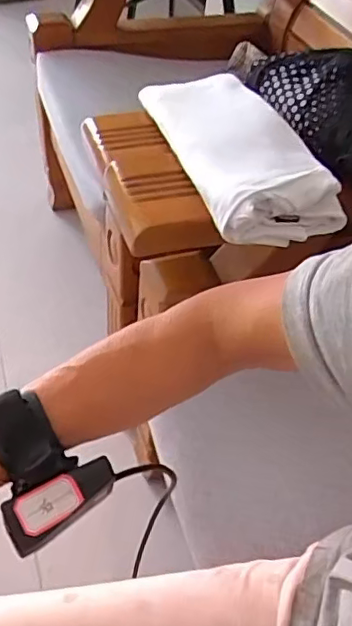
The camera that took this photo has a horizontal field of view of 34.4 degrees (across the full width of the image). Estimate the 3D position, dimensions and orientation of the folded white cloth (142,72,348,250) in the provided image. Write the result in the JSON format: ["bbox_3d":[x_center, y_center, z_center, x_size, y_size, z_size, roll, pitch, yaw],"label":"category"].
[{"bbox_3d":[0.063,-0.180,0.610,0.128,0.053,0.261,-11,48,-16],"label":"folded white cloth"}]

